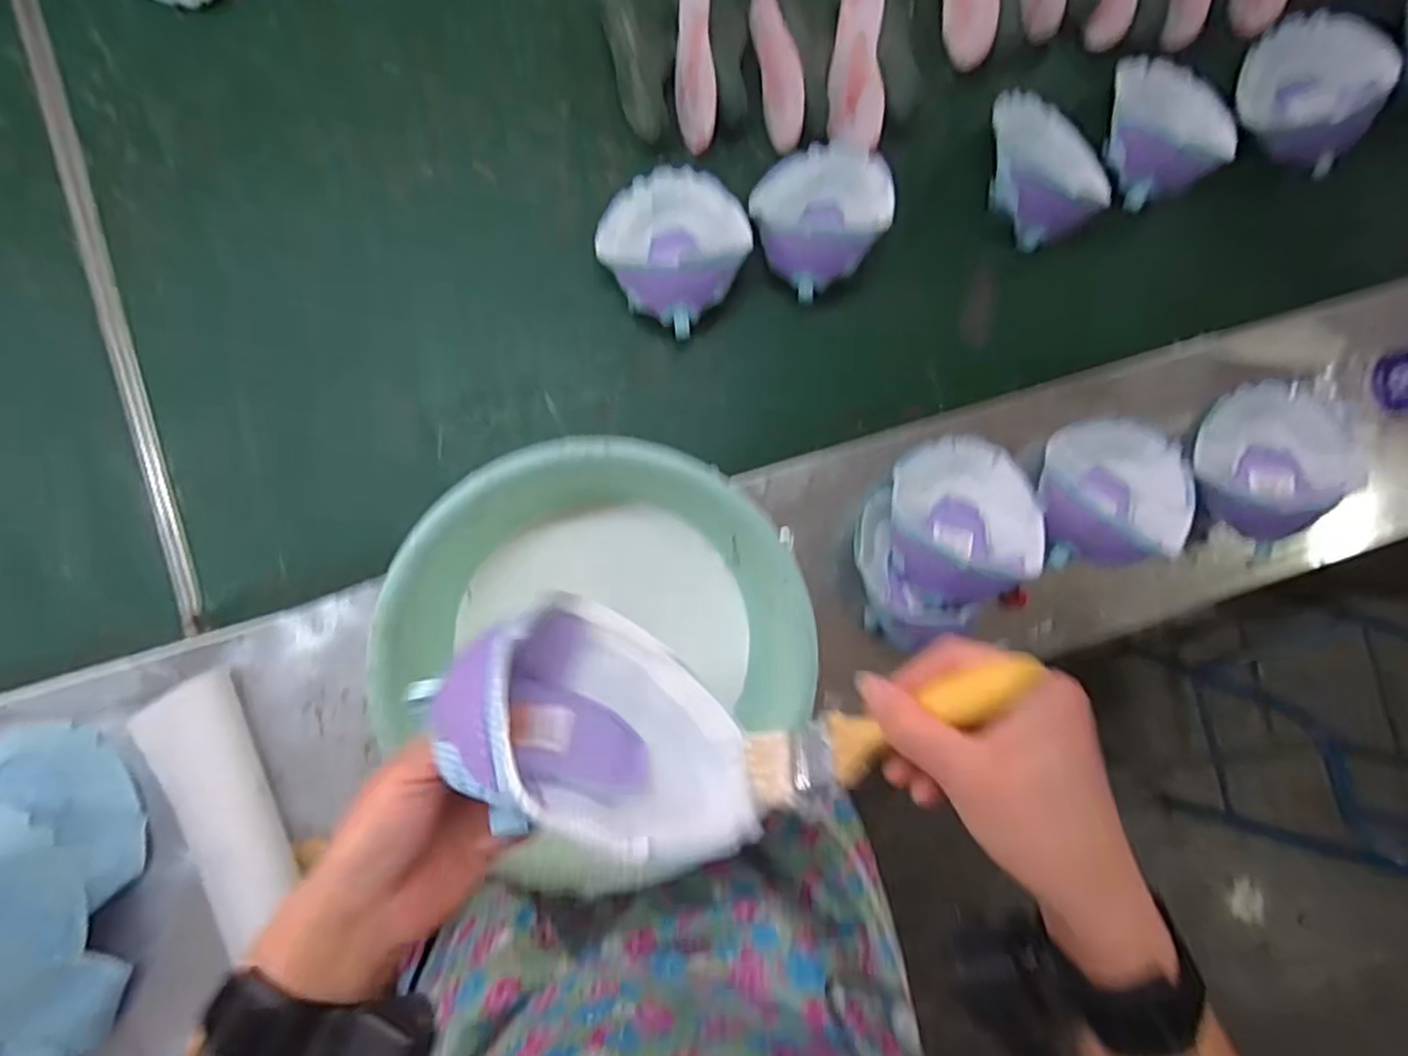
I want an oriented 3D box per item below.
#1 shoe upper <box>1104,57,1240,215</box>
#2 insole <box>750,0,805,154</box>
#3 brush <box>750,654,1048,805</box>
[{"bbox_3d":[0.437,-0.386,0.657,0.129,0.044,0.131,-29,94,-3],"label":"shoe upper"},{"bbox_3d":[0.067,-0.420,0.639,0.004,0.052,0.144,-15,99,-33],"label":"insole"},{"bbox_3d":[0.078,0.093,0.316,0.008,0.149,0.034,28,45,-36],"label":"brush"}]

